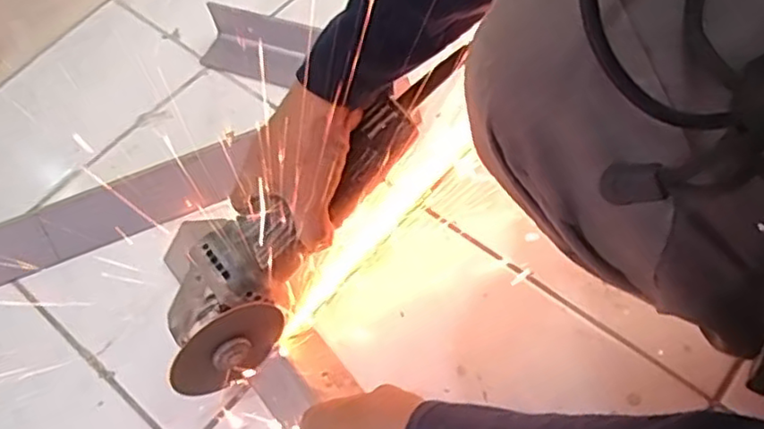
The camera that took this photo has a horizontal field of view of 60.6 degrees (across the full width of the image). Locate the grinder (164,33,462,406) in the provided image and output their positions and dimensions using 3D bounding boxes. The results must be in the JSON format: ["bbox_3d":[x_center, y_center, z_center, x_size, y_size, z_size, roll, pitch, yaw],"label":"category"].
[{"bbox_3d":[-0.057,-0.002,0.506,0.309,0.077,0.084,-46,65,-1],"label":"grinder"}]

